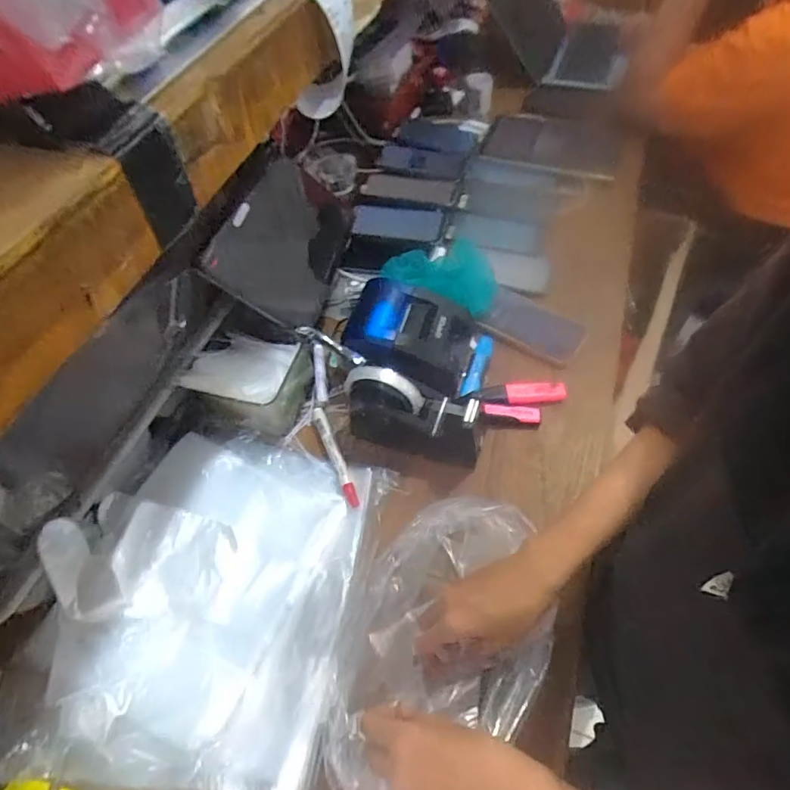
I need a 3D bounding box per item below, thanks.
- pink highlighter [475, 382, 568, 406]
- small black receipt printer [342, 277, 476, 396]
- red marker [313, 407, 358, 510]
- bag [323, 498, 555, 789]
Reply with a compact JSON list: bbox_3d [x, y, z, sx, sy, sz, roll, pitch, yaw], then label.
[{"bbox_3d":[0.160,0.000,0.644,0.113,0.018,0.029,-7,55,0],"label":"pink highlighter"},{"bbox_3d":[0.018,-0.072,0.659,0.153,0.072,0.132,13,57,13],"label":"small black receipt printer"},{"bbox_3d":[-0.072,0.070,0.611,0.014,0.015,0.144,-20,56,-10],"label":"red marker"},{"bbox_3d":[0.036,0.220,0.452,0.174,0.082,0.279,27,58,18],"label":"bag"}]

